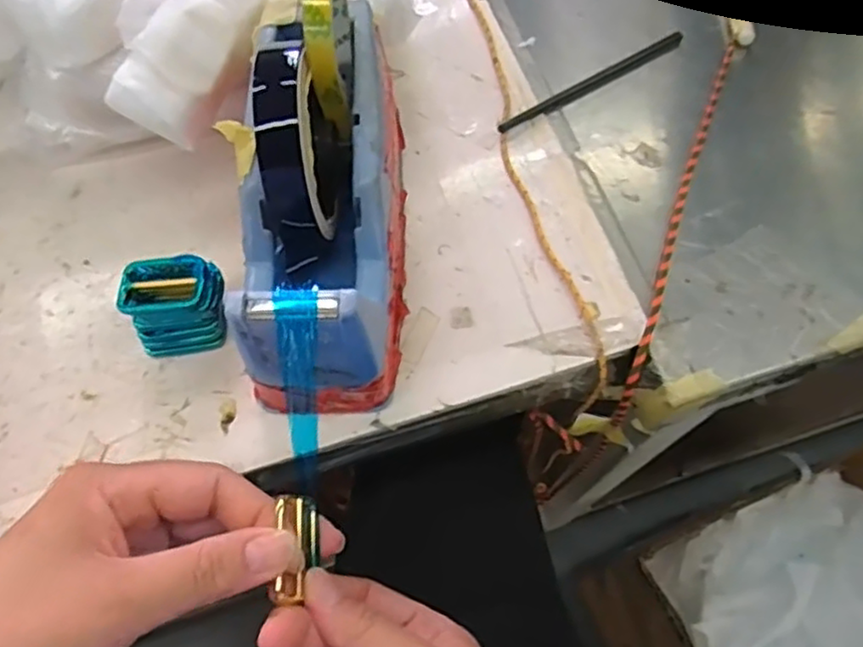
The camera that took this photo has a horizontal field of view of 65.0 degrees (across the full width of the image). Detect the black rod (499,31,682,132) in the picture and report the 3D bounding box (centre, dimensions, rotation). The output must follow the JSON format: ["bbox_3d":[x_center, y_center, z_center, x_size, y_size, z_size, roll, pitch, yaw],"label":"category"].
[{"bbox_3d":[0.107,-0.160,0.442,0.148,0.004,0.011,-32,69,-13],"label":"black rod"}]

